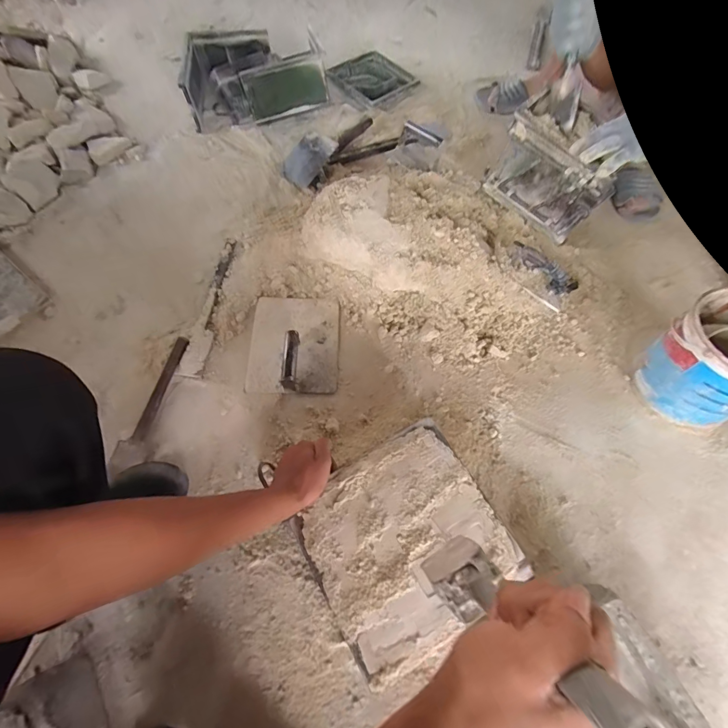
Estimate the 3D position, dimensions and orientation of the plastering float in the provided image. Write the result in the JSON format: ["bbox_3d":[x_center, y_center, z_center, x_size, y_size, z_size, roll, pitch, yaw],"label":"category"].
[{"bbox_3d":[-0.133,-0.050,0.712,0.169,0.061,0.205,0,66,-1],"label":"plastering float"}]

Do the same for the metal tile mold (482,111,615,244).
[{"bbox_3d":[0.379,-0.382,0.811,0.062,0.195,0.240,-39,73,-15],"label":"metal tile mold"}]

